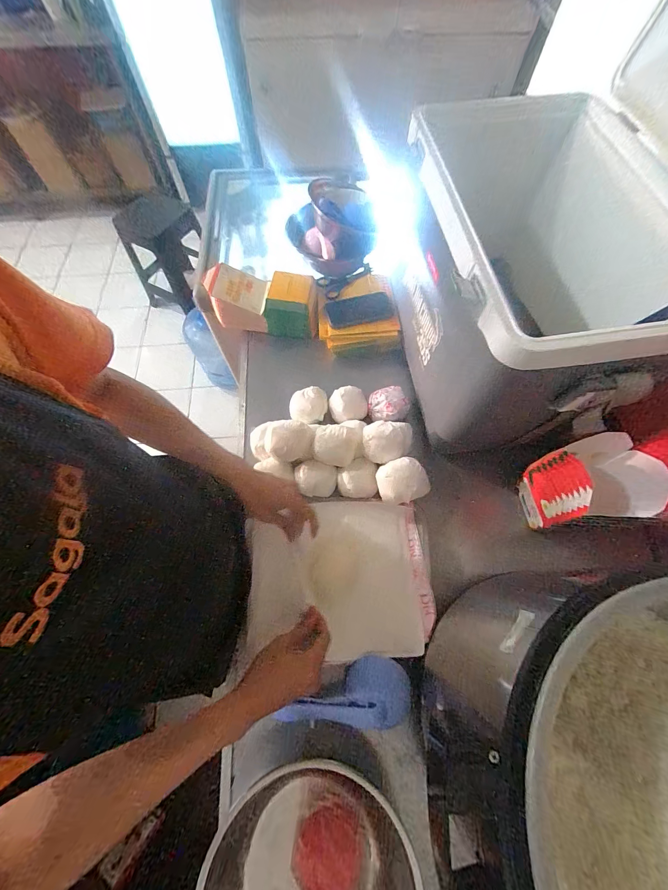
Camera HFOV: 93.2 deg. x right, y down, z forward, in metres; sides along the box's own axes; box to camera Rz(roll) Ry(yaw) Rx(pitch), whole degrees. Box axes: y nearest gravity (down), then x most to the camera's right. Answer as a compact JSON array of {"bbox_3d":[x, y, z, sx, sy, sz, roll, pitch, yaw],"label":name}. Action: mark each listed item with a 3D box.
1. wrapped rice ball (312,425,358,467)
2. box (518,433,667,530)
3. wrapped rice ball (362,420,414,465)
[{"bbox_3d":[0.003,-0.002,0.587,0.081,0.034,0.071,11,67,4],"label":"wrapped rice ball"},{"bbox_3d":[0.403,0.064,0.519,0.132,0.168,0.119,0,67,-1],"label":"box"},{"bbox_3d":[0.096,-0.006,0.584,0.084,0.046,0.074,1,67,0],"label":"wrapped rice ball"}]

